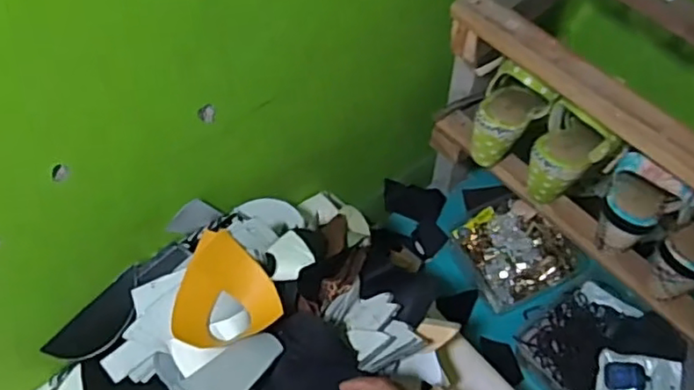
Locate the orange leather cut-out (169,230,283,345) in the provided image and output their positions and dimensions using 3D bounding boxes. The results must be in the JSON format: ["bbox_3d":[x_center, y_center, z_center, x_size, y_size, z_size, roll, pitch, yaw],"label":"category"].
[{"bbox_3d":[-0.121,0.103,0.638,0.101,0.022,0.111,4,76,-18],"label":"orange leather cut-out"}]

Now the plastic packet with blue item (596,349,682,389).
[{"bbox_3d":[0.387,0.248,0.821,0.099,0.013,0.069,5,61,24],"label":"plastic packet with blue item"}]

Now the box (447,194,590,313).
[{"bbox_3d":[0.263,0.087,0.975,0.151,0.064,0.167,-23,59,-16],"label":"box"}]

